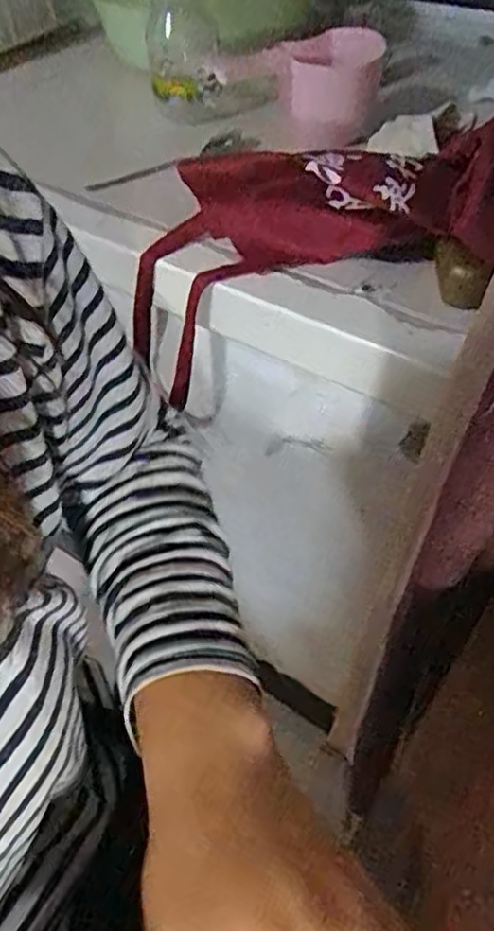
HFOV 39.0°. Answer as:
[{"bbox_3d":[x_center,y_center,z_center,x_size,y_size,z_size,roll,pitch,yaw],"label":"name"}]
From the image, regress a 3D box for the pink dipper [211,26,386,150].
[{"bbox_3d":[0.057,-0.419,0.757,0.199,0.092,0.077,34,57,30],"label":"pink dipper"}]

